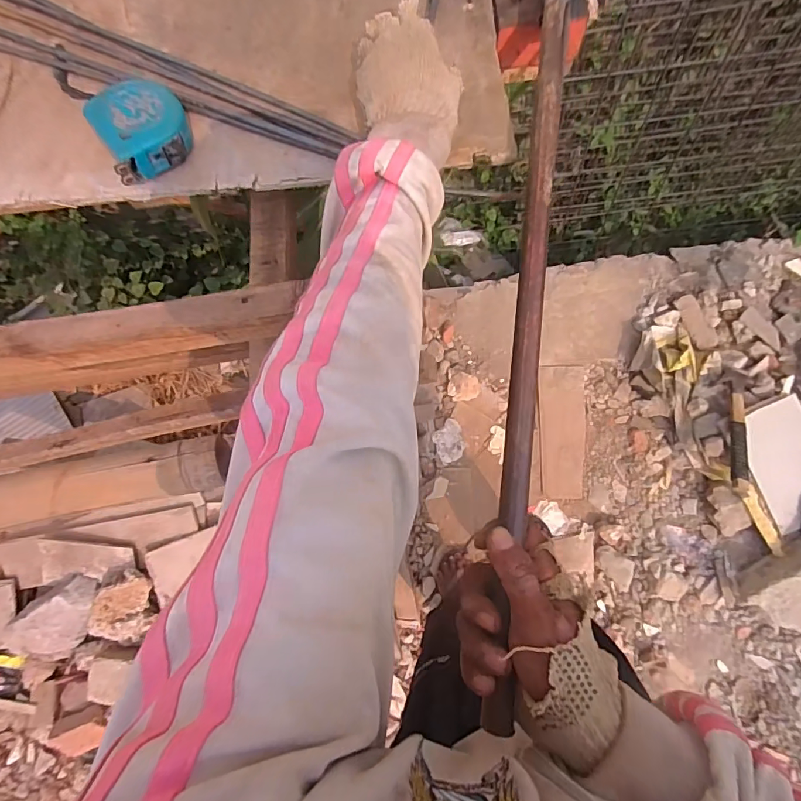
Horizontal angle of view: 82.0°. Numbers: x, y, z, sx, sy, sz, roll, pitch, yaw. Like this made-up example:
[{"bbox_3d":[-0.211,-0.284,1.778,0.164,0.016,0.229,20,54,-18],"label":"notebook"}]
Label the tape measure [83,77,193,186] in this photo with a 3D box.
[{"bbox_3d":[-0.232,-0.247,0.417,0.077,0.038,0.082,-30,81,-4],"label":"tape measure"}]

